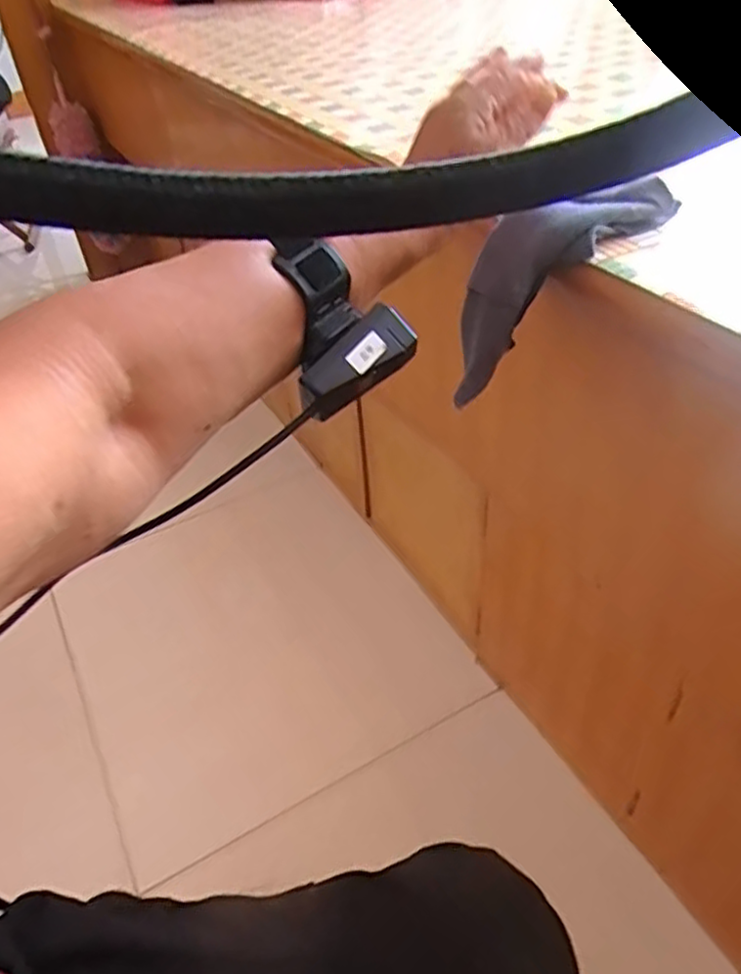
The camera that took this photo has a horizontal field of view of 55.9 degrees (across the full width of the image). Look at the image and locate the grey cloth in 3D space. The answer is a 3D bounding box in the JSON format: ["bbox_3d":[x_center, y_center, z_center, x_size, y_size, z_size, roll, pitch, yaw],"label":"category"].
[{"bbox_3d":[0.117,-0.152,0.480,0.196,0.084,0.038,-41,44,9],"label":"grey cloth"}]

